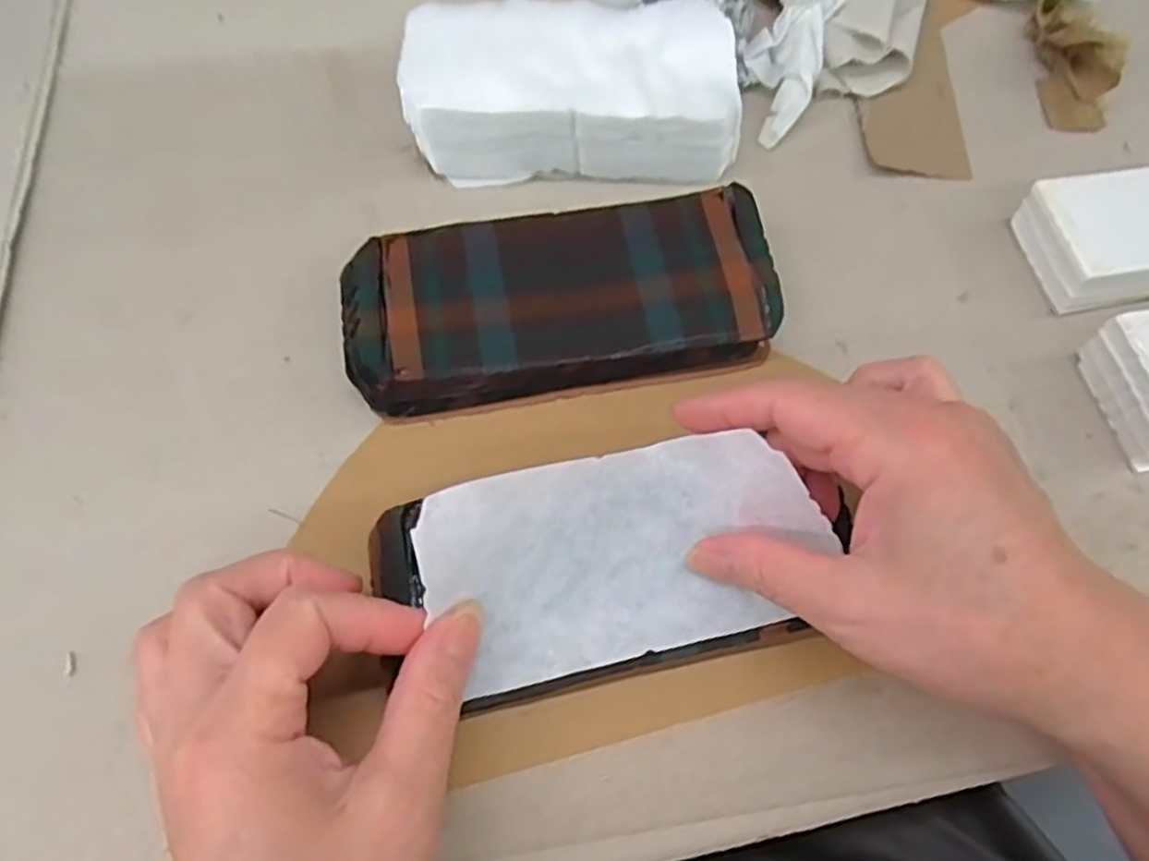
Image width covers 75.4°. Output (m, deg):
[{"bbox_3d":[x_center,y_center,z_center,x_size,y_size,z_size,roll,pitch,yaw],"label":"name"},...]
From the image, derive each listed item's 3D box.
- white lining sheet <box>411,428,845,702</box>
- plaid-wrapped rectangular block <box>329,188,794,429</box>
[{"bbox_3d":[0.015,0.037,0.244,0.122,0.042,0.067,-12,68,-8],"label":"white lining sheet"},{"bbox_3d":[-0.005,-0.054,0.309,0.173,0.027,0.078,-10,68,-6],"label":"plaid-wrapped rectangular block"}]

